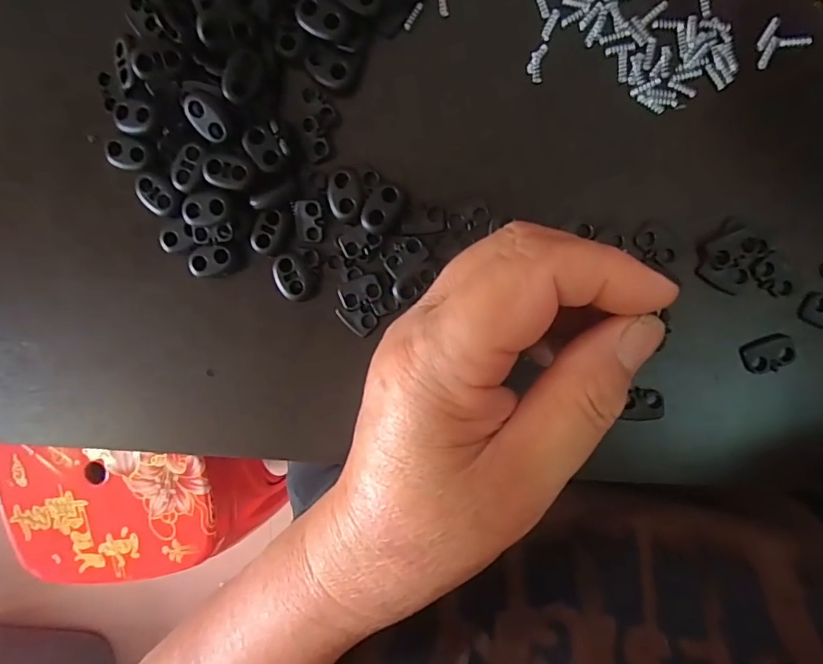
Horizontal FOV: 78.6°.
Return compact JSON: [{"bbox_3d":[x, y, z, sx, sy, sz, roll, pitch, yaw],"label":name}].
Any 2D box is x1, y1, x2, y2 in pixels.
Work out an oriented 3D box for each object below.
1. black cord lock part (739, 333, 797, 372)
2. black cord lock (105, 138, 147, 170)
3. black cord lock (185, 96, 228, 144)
[{"bbox_3d":[0.144,0.009,0.203,0.019,0.005,0.013,-18,94,8],"label":"black cord lock part"},{"bbox_3d":[-0.121,-0.075,0.212,0.018,0.004,0.012,17,98,4],"label":"black cord lock"},{"bbox_3d":[-0.082,-0.086,0.201,0.013,0.005,0.019,-37,119,12],"label":"black cord lock"}]

